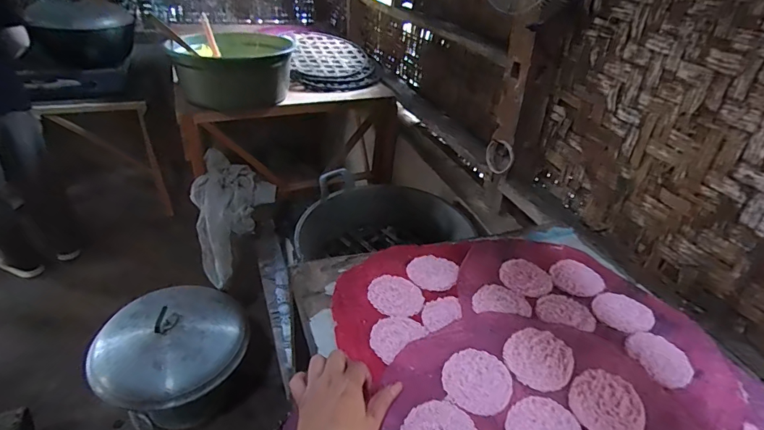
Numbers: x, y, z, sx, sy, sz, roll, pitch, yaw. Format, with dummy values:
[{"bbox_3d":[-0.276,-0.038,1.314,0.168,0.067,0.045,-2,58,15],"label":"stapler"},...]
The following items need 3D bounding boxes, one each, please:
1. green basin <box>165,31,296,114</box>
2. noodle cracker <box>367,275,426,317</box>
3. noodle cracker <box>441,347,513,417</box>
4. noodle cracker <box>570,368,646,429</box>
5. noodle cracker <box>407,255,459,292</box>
[{"bbox_3d":[-0.511,-0.526,1.533,0.382,0.192,0.424,-6,35,-17],"label":"green basin"},{"bbox_3d":[0.019,0.114,0.626,0.073,0.004,0.082,-21,41,-34],"label":"noodle cracker"},{"bbox_3d":[0.111,0.192,0.506,0.076,0.008,0.078,20,36,22],"label":"noodle cracker"},{"bbox_3d":[0.253,0.210,0.483,0.080,0.013,0.074,-15,38,-27],"label":"noodle cracker"},{"bbox_3d":[0.079,0.086,0.676,0.076,0.005,0.084,11,34,10],"label":"noodle cracker"}]

